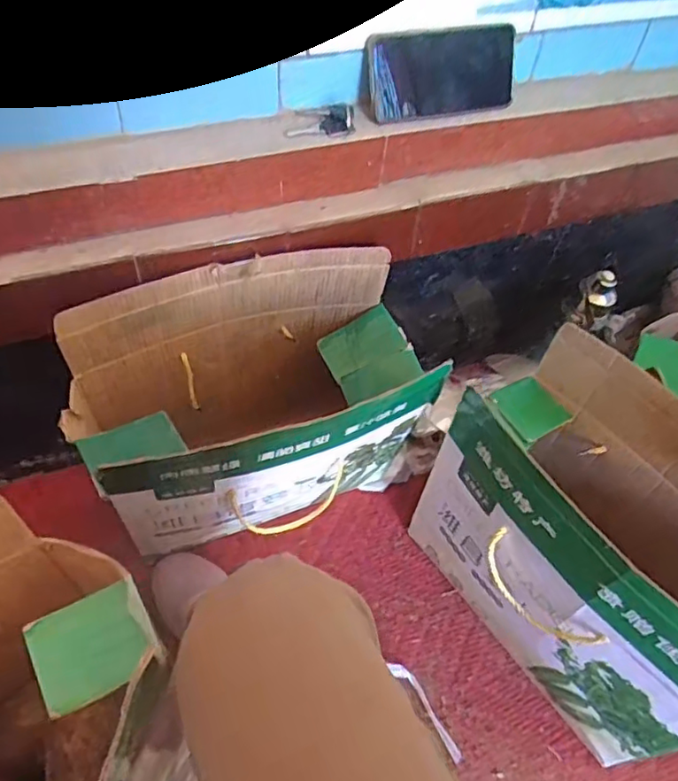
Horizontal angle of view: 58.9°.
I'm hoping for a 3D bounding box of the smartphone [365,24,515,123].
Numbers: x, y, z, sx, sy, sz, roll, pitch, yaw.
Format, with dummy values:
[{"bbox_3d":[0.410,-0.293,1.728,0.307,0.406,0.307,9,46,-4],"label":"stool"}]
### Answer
[{"bbox_3d":[0.106,-0.312,0.590,0.162,0.074,0.015,-16,36,-19],"label":"smartphone"}]

